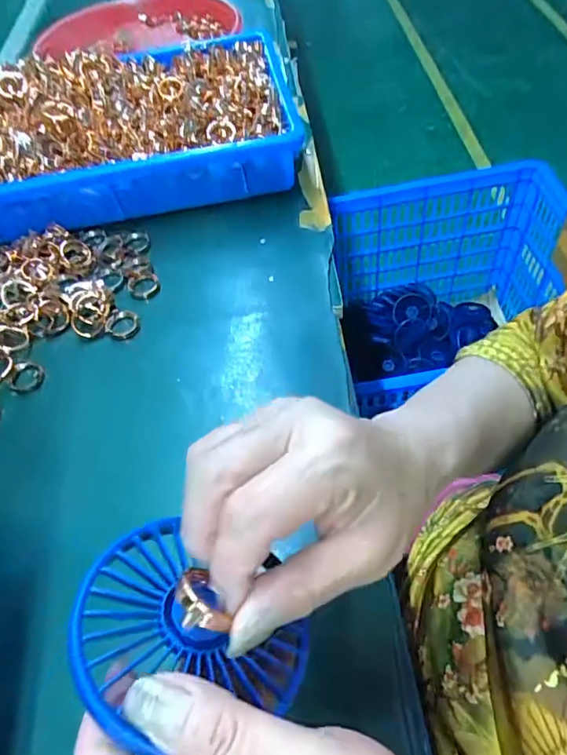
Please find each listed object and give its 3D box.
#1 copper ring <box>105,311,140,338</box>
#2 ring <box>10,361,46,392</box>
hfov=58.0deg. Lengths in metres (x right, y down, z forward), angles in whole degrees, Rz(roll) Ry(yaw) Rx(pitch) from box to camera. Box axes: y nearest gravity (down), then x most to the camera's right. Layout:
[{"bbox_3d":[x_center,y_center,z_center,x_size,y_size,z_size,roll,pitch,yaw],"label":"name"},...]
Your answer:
[{"bbox_3d":[-0.135,-0.045,0.429,0.028,0.009,0.023,-22,55,-7],"label":"copper ring"},{"bbox_3d":[-0.205,-0.001,0.409,0.028,0.014,0.022,-10,55,1],"label":"ring"}]

